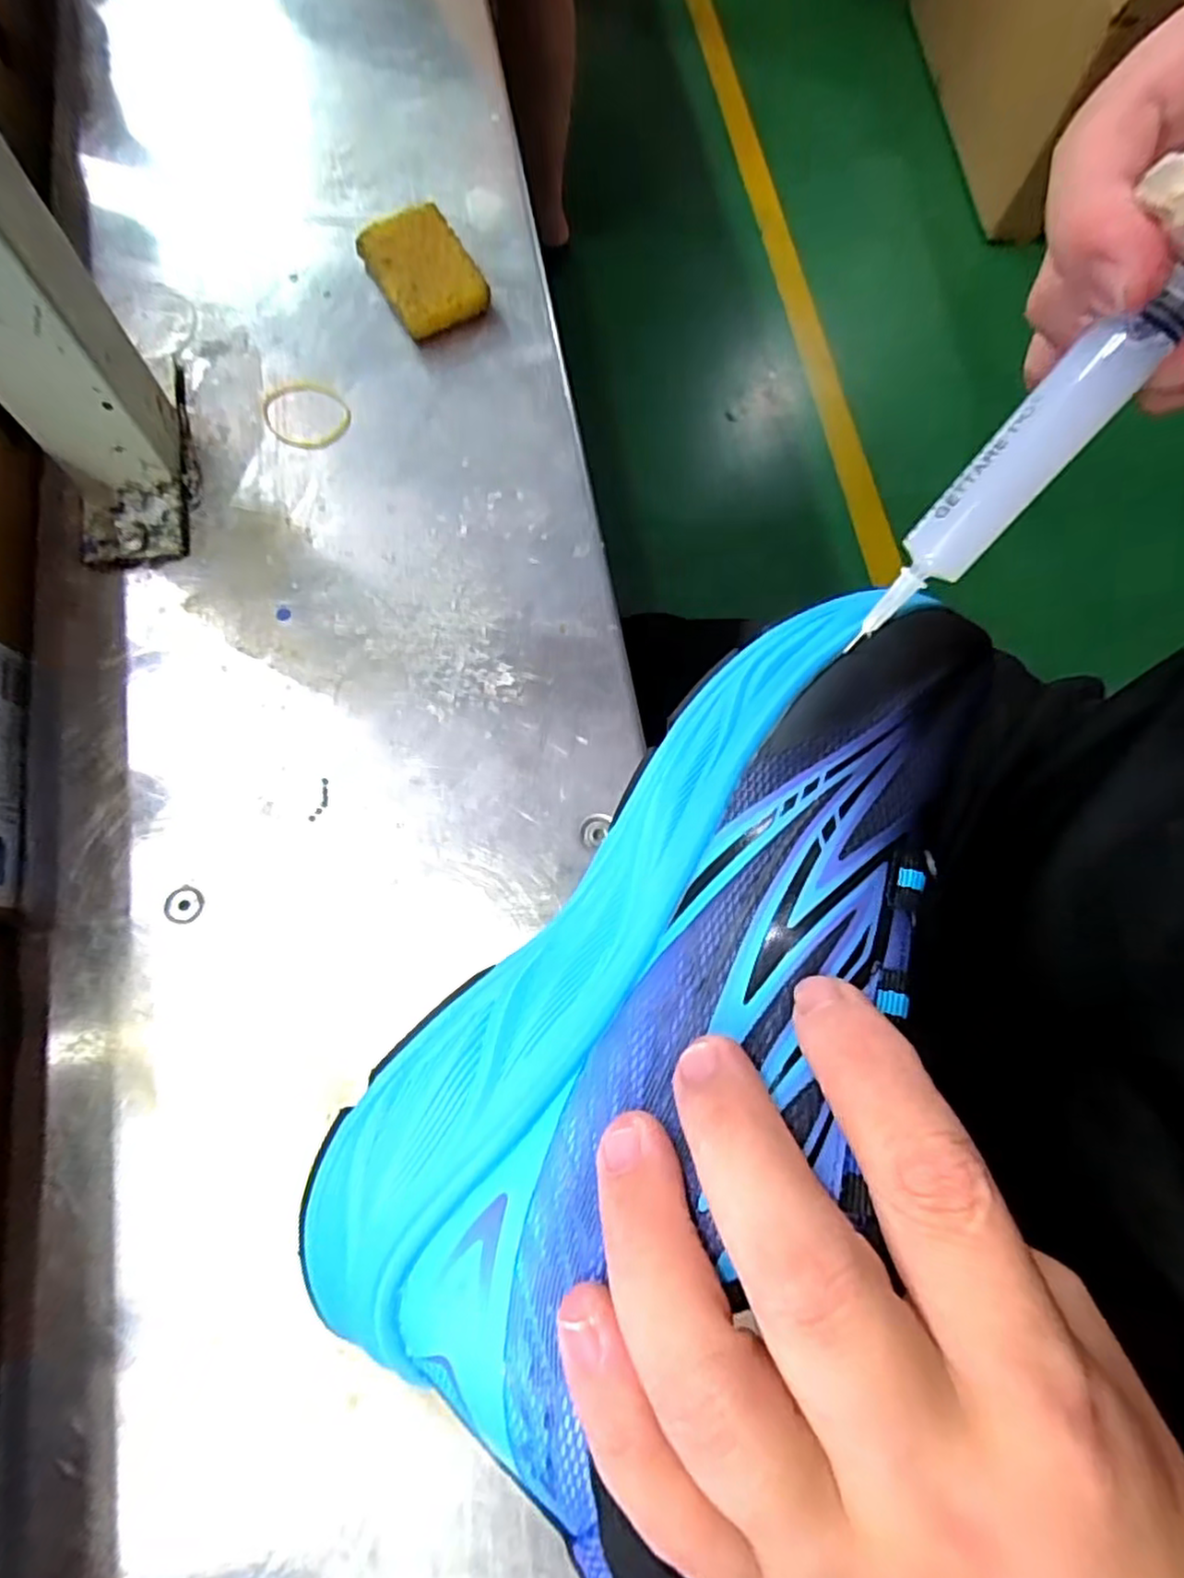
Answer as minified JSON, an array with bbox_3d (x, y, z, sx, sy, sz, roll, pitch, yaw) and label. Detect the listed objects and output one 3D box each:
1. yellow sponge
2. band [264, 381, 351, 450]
[{"bbox_3d":[-0.079,-0.244,0.330,0.043,0.019,0.060,-29,77,-10],"label":"yellow sponge"},{"bbox_3d":[-0.128,-0.168,0.312,0.037,0.004,0.038,0,74,-2],"label":"band"}]

